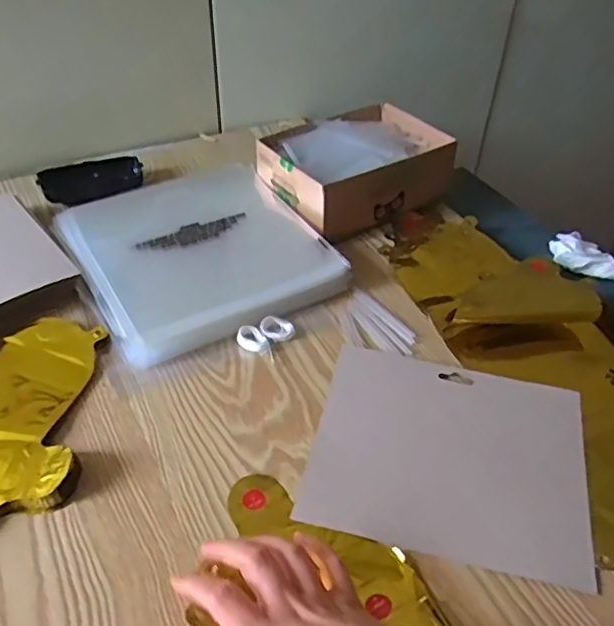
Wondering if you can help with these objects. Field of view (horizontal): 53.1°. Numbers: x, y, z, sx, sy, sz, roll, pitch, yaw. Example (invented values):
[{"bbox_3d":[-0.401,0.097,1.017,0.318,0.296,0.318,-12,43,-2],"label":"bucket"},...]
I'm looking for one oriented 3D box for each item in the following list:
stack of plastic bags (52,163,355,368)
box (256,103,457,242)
[{"bbox_3d":[-0.109,-0.060,0.599,0.210,0.029,0.227,-22,47,-25],"label":"stack of plastic bags"},{"bbox_3d":[0.054,-0.159,0.678,0.193,0.069,0.142,-22,47,-25],"label":"box"}]

